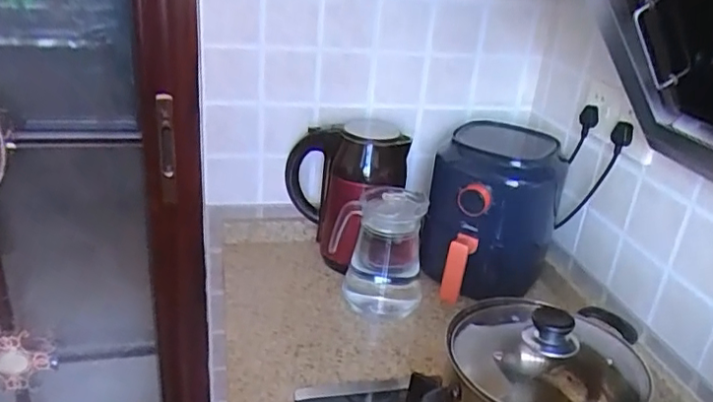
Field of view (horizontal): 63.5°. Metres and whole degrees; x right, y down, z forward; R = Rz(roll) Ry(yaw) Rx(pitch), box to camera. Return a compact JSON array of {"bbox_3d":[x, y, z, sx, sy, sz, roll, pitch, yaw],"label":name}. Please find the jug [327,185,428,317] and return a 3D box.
[{"bbox_3d":[0.045,0.080,0.946,0.130,0.203,0.108,9,25,9],"label":"jug"}]

